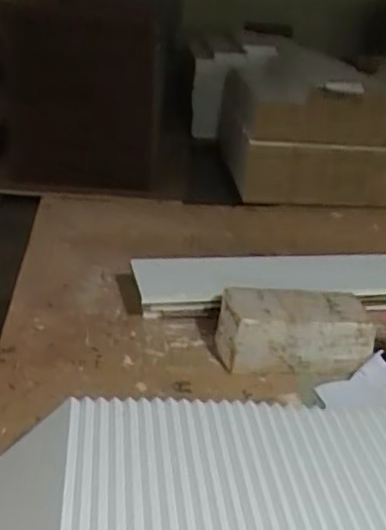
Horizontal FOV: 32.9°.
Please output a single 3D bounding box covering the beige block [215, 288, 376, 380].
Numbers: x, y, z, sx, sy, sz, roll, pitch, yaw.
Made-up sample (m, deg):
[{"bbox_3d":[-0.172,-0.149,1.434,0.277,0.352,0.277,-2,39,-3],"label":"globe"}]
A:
[{"bbox_3d":[0.156,0.104,1.035,0.234,0.093,0.111,1,25,-6],"label":"beige block"}]

